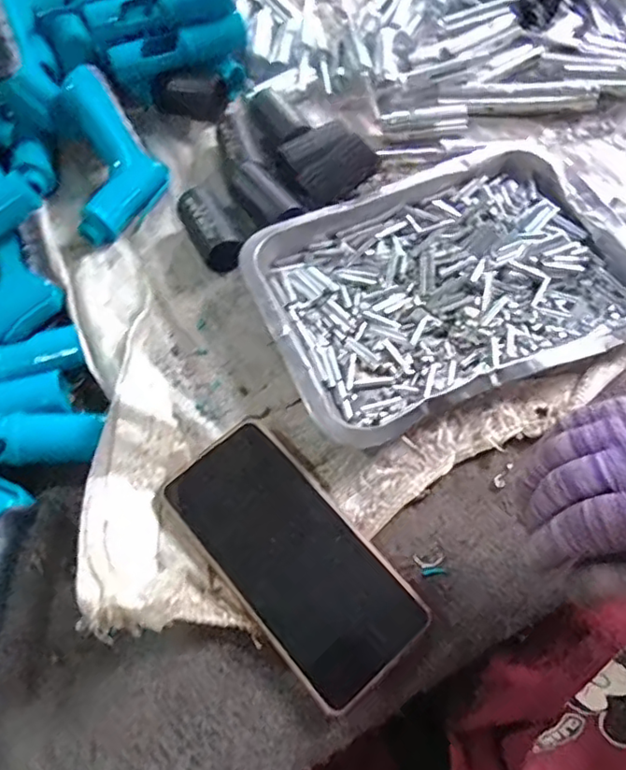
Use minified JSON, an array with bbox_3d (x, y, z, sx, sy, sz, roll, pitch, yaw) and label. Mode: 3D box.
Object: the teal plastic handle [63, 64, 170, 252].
[{"bbox_3d":[-0.159,-0.181,0.480,0.069,0.037,0.136,-17,84,-6],"label":"teal plastic handle"}]

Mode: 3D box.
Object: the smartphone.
[{"bbox_3d":[-0.012,0.097,0.345,0.075,0.013,0.156,-39,71,-14],"label":"smartphone"}]

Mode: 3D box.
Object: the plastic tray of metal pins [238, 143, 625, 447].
[{"bbox_3d":[0.091,-0.073,0.417,0.253,0.035,0.181,-22,68,-8],"label":"plastic tray of metal pins"}]

